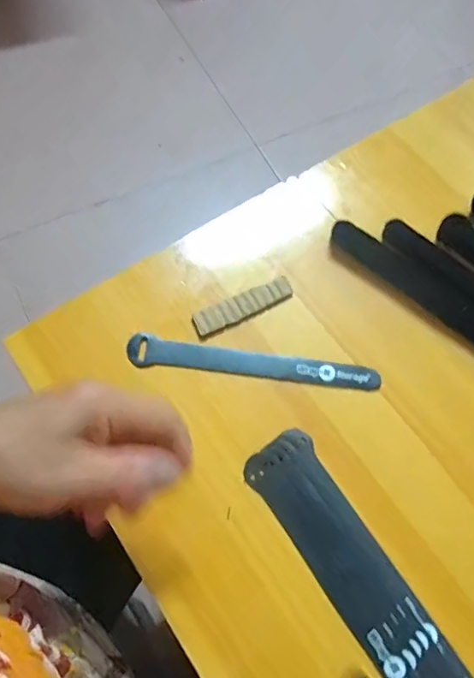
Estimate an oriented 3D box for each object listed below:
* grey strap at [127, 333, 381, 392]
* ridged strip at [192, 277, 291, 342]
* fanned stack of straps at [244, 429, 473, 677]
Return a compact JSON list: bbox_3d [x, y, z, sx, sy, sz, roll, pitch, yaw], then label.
[{"bbox_3d":[0.013,0.020,0.392,0.195,0.010,0.024,6,75,1],"label":"grey strap"},{"bbox_3d":[0.006,-0.027,0.404,0.087,0.009,0.023,-26,71,-14],"label":"ridged strip"},{"bbox_3d":[0.080,0.157,0.337,0.050,0.012,0.198,-33,72,-16],"label":"fanned stack of straps"}]

